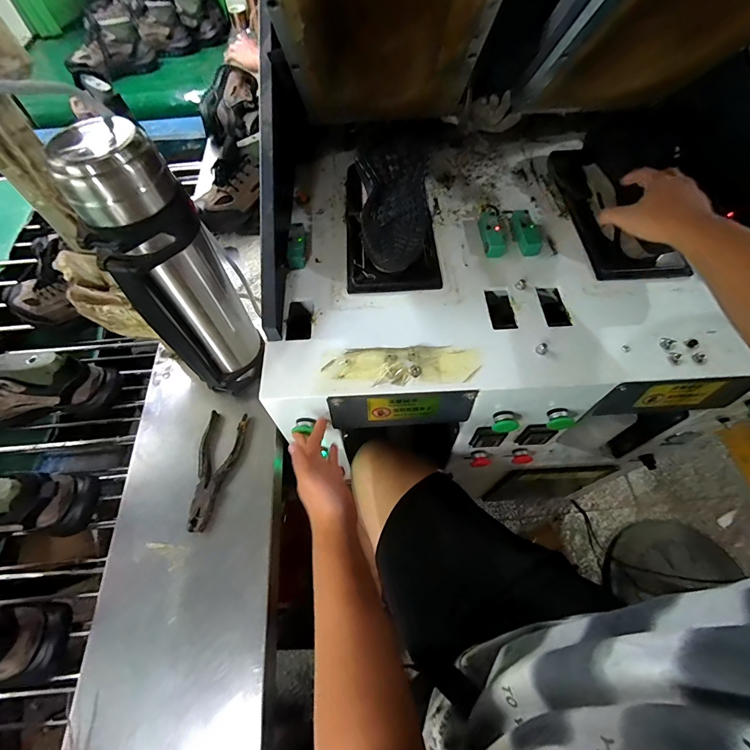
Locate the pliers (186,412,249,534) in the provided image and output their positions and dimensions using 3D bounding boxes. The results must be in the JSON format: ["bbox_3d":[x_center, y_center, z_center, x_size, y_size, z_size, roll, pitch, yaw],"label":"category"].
[{"bbox_3d":[-0.256,0.148,0.592,0.069,0.018,0.186,2,62,2],"label":"pliers"}]

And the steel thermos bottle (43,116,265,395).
[{"bbox_3d":[-0.259,-0.116,0.517,0.117,0.391,0.106,-27,65,-13],"label":"steel thermos bottle"}]

